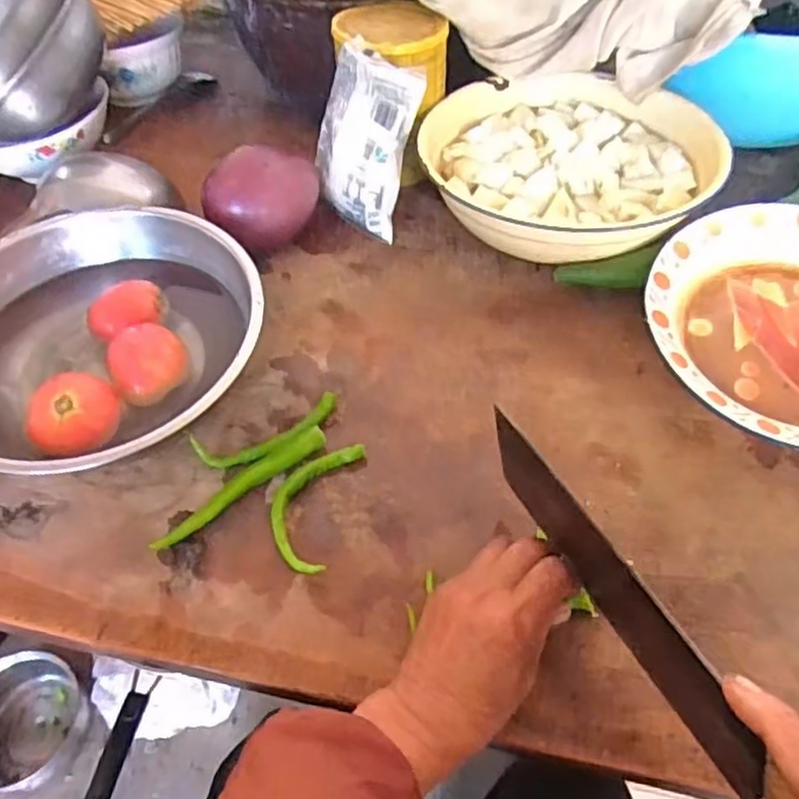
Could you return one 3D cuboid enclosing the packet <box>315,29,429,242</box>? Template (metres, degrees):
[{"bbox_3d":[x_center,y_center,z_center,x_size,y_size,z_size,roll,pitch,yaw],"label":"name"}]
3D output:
[{"bbox_3d":[-0.032,-0.221,0.598,0.096,0.138,0.024,37,35,27],"label":"packet"}]

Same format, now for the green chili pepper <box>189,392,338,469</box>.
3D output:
[{"bbox_3d":[-0.095,0.025,0.503,0.107,0.016,0.037,-16,52,-12],"label":"green chili pepper"}]

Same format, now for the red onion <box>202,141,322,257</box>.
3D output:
[{"bbox_3d":[-0.117,-0.171,0.603,0.075,0.078,0.077,22,59,19],"label":"red onion"}]

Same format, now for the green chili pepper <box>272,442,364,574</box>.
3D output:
[{"bbox_3d":[-0.060,0.069,0.470,0.048,0.015,0.099,10,51,10],"label":"green chili pepper"}]

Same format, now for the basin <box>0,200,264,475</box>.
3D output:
[{"bbox_3d":[-0.224,-0.044,0.518,0.238,0.083,0.229,-1,50,1],"label":"basin"}]

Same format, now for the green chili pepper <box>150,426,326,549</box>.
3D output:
[{"bbox_3d":[-0.109,0.059,0.480,0.132,0.013,0.016,-30,56,-22],"label":"green chili pepper"}]

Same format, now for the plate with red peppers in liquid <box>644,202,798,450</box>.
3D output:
[{"bbox_3d":[0.286,-0.049,0.506,0.202,0.048,0.203,-1,50,1],"label":"plate with red peppers in liquid"}]

